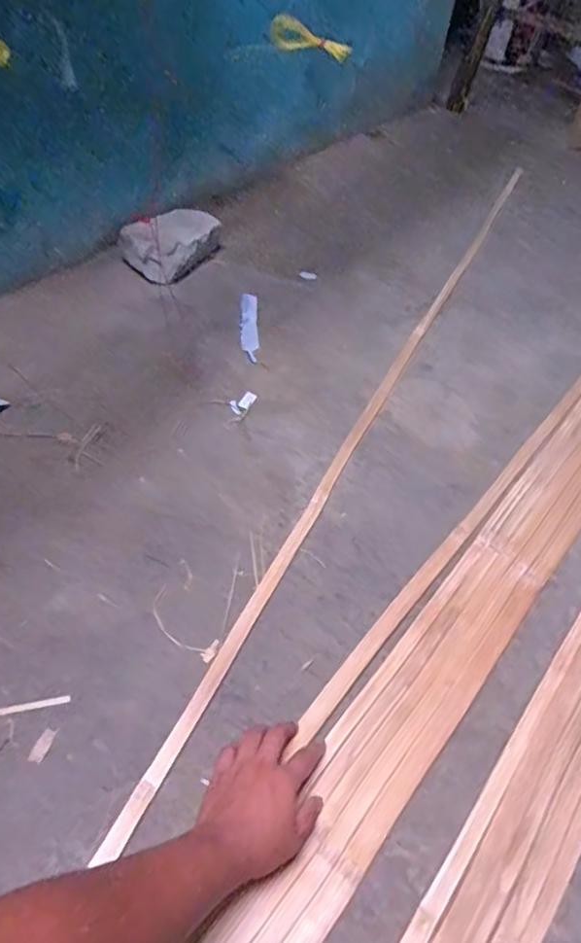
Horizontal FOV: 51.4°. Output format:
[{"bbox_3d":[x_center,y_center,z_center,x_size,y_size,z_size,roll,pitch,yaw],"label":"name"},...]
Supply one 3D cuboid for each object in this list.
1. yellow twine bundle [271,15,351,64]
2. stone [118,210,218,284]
[{"bbox_3d":[0.025,-0.515,0.724,0.104,0.033,0.025,2,48,-24],"label":"yellow twine bundle"},{"bbox_3d":[-0.253,-0.484,1.265,0.125,0.084,0.202,28,52,17],"label":"stone"}]

